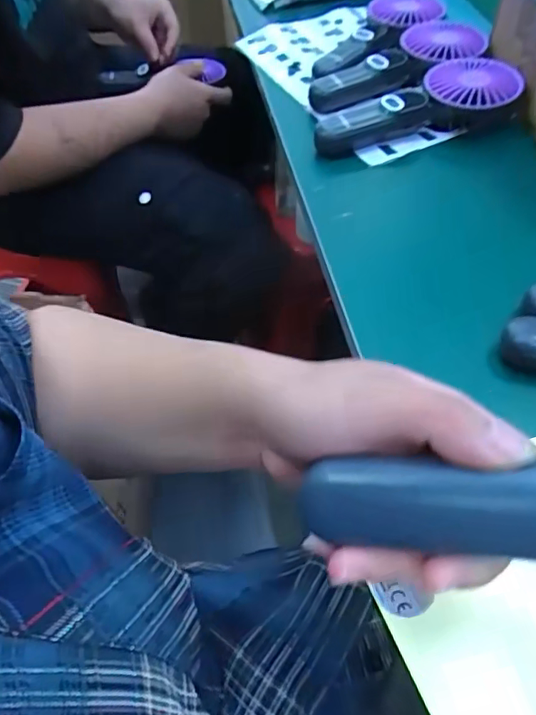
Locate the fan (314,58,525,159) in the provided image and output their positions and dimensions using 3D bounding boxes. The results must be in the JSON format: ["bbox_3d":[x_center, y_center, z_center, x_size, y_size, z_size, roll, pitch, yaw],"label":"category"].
[{"bbox_3d":[0.133,-0.232,0.482,0.185,0.042,0.075,-5,53,-1],"label":"fan"}]

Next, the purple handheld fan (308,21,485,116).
[{"bbox_3d":[0.122,-0.290,0.519,0.172,0.034,0.082,-26,55,0],"label":"purple handheld fan"}]

